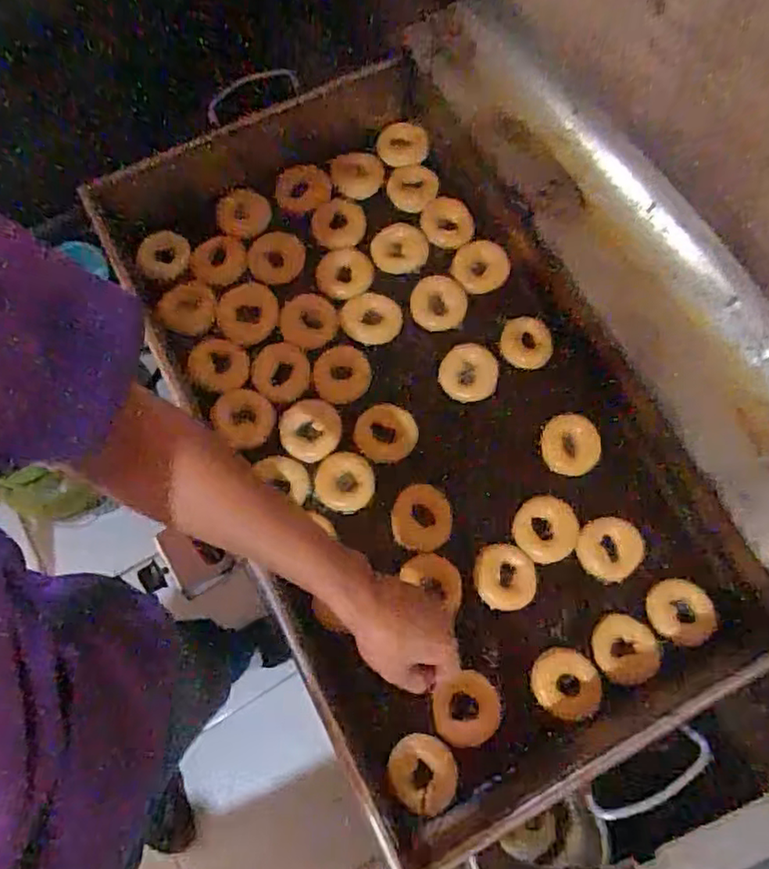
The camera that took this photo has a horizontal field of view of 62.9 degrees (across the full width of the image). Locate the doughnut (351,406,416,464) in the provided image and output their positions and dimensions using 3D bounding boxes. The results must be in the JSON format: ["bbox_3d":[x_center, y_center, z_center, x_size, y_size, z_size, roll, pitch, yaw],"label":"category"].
[{"bbox_3d":[0.002,-0.001,0.812,0.080,0.020,0.072,2,74,0],"label":"doughnut"}]

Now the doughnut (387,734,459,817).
[{"bbox_3d":[0.040,0.365,0.673,0.071,0.019,0.072,0,74,-1],"label":"doughnut"}]

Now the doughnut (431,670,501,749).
[{"bbox_3d":[0.093,0.307,0.695,0.076,0.028,0.075,0,74,-1],"label":"doughnut"}]

